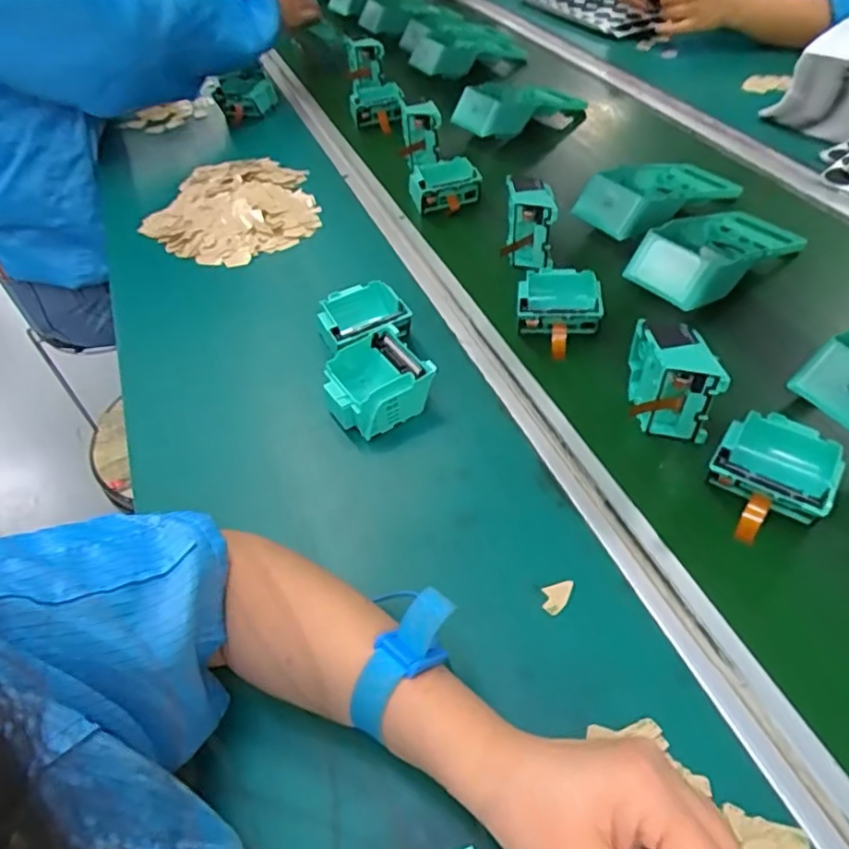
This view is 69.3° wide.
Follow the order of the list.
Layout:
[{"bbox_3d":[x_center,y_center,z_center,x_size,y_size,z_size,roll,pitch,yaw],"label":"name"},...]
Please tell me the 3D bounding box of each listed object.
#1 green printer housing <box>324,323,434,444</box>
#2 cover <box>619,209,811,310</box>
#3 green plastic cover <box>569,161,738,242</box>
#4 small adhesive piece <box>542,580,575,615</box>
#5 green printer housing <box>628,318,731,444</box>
[{"bbox_3d":[-0.043,-0.035,0.510,0.082,0.041,0.085,-29,52,-18],"label":"green printer housing"},{"bbox_3d":[0.284,-0.167,0.590,0.183,0.052,0.093,-30,53,-19],"label":"cover"},{"bbox_3d":[0.258,-0.253,0.668,0.186,0.053,0.101,-27,51,-17],"label":"green plastic cover"},{"bbox_3d":[0.084,0.109,0.395,0.017,0.004,0.024,18,53,20],"label":"small adhesive piece"},{"bbox_3d":[0.187,-0.034,0.464,0.058,0.084,0.066,6,50,11],"label":"green printer housing"}]

